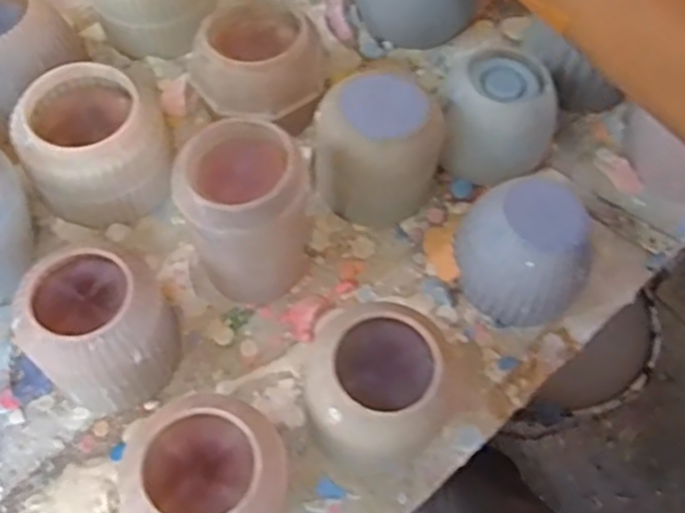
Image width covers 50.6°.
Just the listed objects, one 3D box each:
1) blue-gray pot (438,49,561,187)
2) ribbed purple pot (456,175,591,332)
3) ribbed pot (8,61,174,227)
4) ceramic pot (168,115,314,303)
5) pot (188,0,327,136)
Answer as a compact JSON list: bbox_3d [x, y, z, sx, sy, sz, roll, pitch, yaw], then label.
[{"bbox_3d":[0.105,-0.093,0.489,0.068,0.061,0.070,1,60,-2],"label":"blue-gray pot"},{"bbox_3d":[0.110,-0.004,0.439,0.081,0.064,0.067,29,63,14],"label":"ribbed purple pot"},{"bbox_3d":[-0.158,-0.071,0.470,0.088,0.068,0.085,1,60,-2],"label":"ribbed pot"},{"bbox_3d":[-0.055,-0.020,0.424,0.069,0.106,0.064,1,60,-2],"label":"ceramic pot"},{"bbox_3d":[-0.056,-0.130,0.503,0.086,0.065,0.087,1,60,-2],"label":"pot"}]

